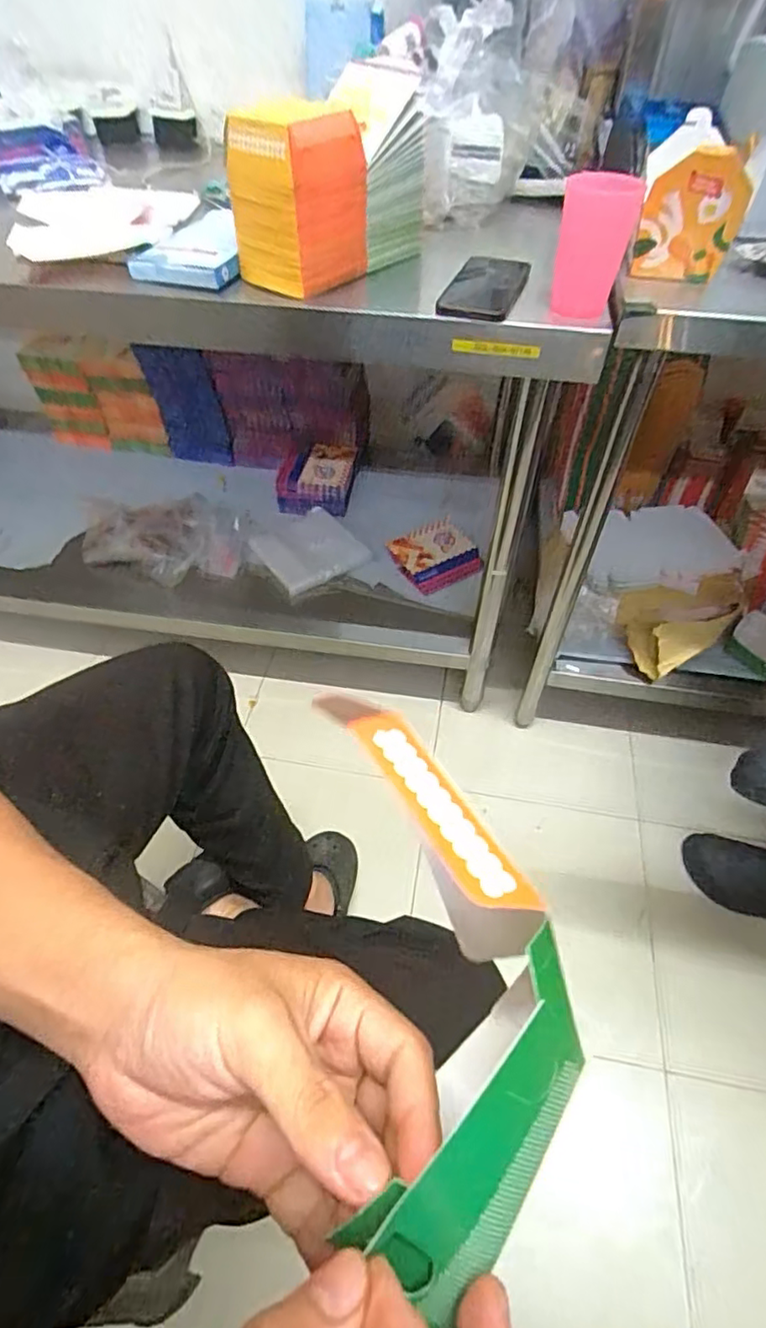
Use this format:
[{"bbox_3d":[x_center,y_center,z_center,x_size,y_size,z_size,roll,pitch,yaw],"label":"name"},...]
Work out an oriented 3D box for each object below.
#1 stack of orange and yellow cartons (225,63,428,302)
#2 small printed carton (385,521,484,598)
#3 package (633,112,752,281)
[{"bbox_3d":[-0.062,-0.563,0.694,0.239,0.168,0.123,-37,60,-27],"label":"stack of orange and yellow cartons"},{"bbox_3d":[0.118,-0.247,1.305,0.180,0.032,0.162,-26,55,-20],"label":"small printed carton"},{"bbox_3d":[0.326,-0.475,0.628,0.090,0.115,0.031,10,61,8],"label":"package"}]

